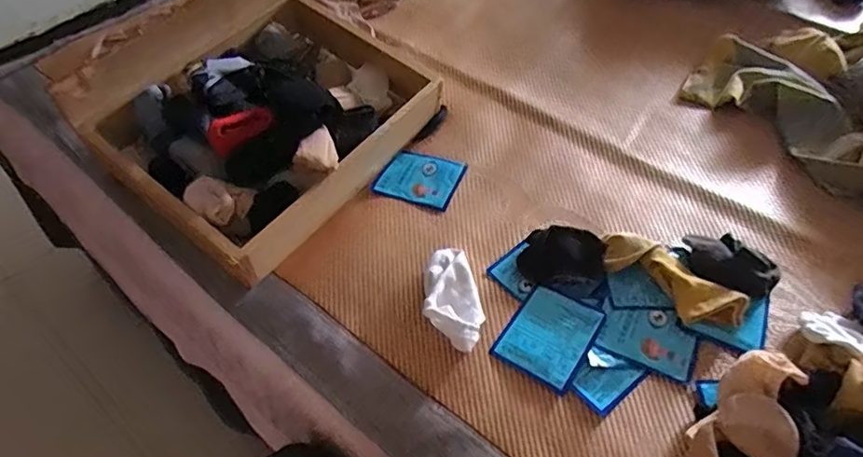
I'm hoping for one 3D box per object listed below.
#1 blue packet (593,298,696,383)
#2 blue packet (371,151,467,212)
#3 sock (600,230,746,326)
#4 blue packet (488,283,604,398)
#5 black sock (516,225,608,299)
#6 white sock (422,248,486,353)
[{"bbox_3d":[0.230,0.115,0.587,0.096,0.004,0.075,19,53,13],"label":"blue packet"},{"bbox_3d":[-0.014,-0.069,0.747,0.104,0.010,0.093,16,53,15],"label":"blue packet"},{"bbox_3d":[0.261,0.058,0.610,0.055,0.033,0.158,-36,58,-24],"label":"sock"},{"bbox_3d":[0.128,0.114,0.592,0.085,0.008,0.104,28,57,23],"label":"blue packet"},{"bbox_3d":[0.152,0.035,0.636,0.093,0.035,0.068,18,53,17],"label":"black sock"},{"bbox_3d":[0.024,0.075,0.612,0.062,0.038,0.123,-1,50,2],"label":"white sock"}]

